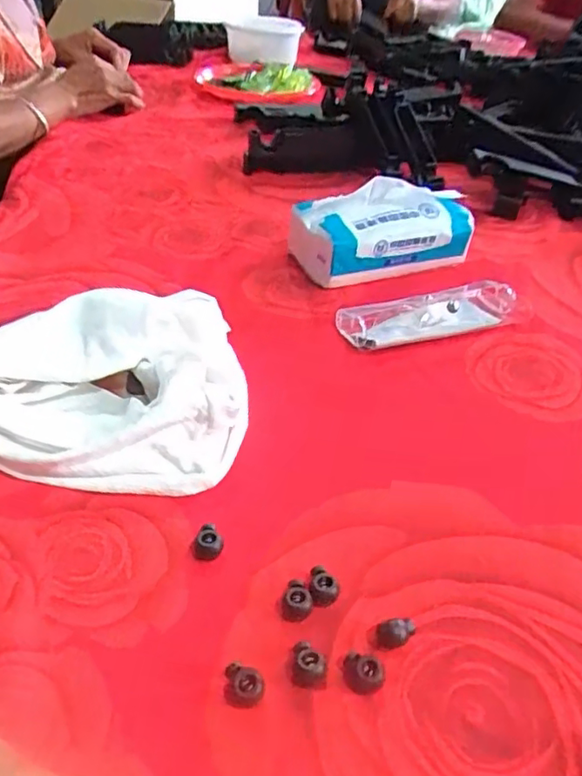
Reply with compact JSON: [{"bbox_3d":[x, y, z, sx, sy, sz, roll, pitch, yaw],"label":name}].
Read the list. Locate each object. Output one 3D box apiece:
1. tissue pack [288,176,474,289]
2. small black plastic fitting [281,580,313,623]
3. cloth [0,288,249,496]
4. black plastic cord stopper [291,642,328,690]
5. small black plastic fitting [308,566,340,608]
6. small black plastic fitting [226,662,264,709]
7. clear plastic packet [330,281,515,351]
[{"bbox_3d":[0.087,-0.154,0.577,0.173,0.077,0.084,-8,40,-13],"label":"tissue pack"},{"bbox_3d":[0.003,0.108,0.303,0.014,0.011,0.016,-26,47,-30],"label":"small black plastic fitting"},{"bbox_3d":[-0.148,-0.022,0.416,0.243,0.056,0.183,4,39,2],"label":"cloth"},{"bbox_3d":[0.009,0.128,0.277,0.016,0.011,0.018,5,39,4],"label":"black plastic cord stopper"},{"bbox_3d":[0.017,0.102,0.308,0.015,0.012,0.018,4,39,2],"label":"small black plastic fitting"},{"bbox_3d":[-0.022,0.134,0.269,0.018,0.011,0.013,13,40,13],"label":"small black plastic fitting"},{"bbox_3d":[0.118,-0.066,0.512,0.154,0.023,0.048,-14,42,-19],"label":"clear plastic packet"}]

